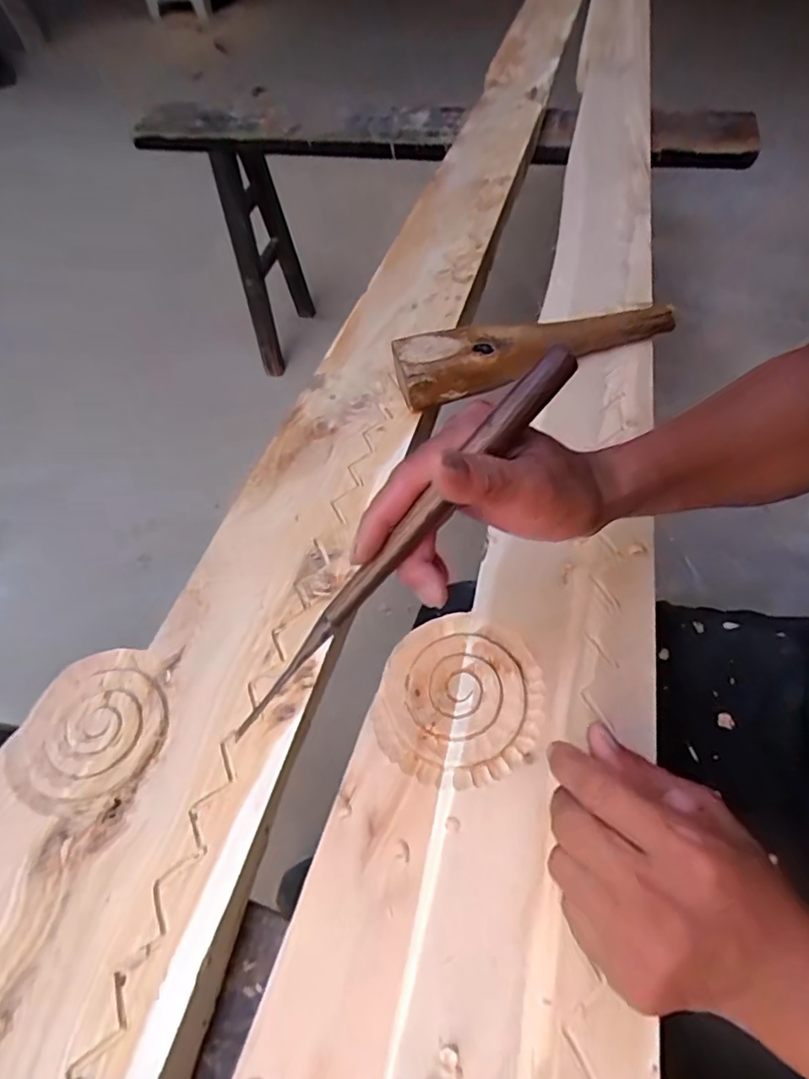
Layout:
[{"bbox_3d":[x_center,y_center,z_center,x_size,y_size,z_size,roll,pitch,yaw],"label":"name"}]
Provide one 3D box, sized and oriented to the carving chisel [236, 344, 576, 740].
[{"bbox_3d":[-0.007,0.007,0.285,0.249,0.014,0.016,-49,60,11],"label":"carving chisel"}]

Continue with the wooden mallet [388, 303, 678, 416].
[{"bbox_3d":[0.129,-0.180,0.555,0.271,0.048,0.055,-11,56,-3],"label":"wooden mallet"}]

